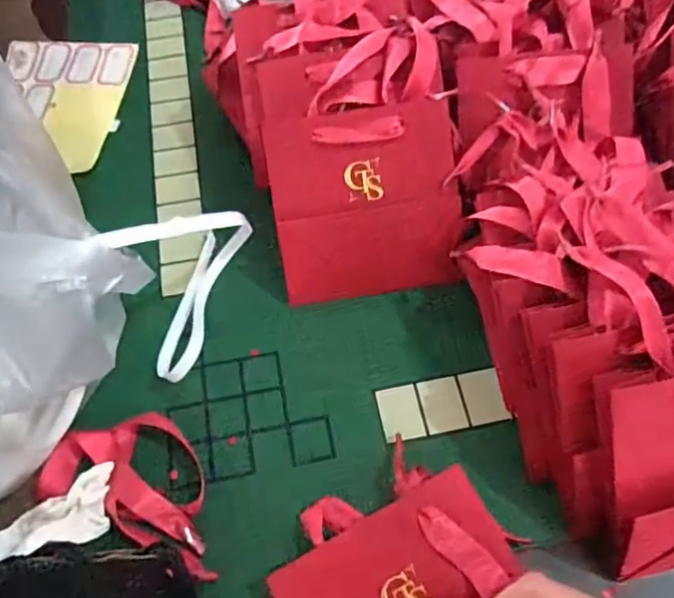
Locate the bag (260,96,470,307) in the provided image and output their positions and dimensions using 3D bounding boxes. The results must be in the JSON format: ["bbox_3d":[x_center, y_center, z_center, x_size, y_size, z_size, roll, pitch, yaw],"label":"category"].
[{"bbox_3d":[0.023,-0.072,0.443,0.139,0.010,0.138,-9,103,1],"label":"bag"}]

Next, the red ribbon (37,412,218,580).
[{"bbox_3d":[-0.130,0.121,0.397,0.136,0.018,0.078,21,64,12],"label":"red ribbon"}]

